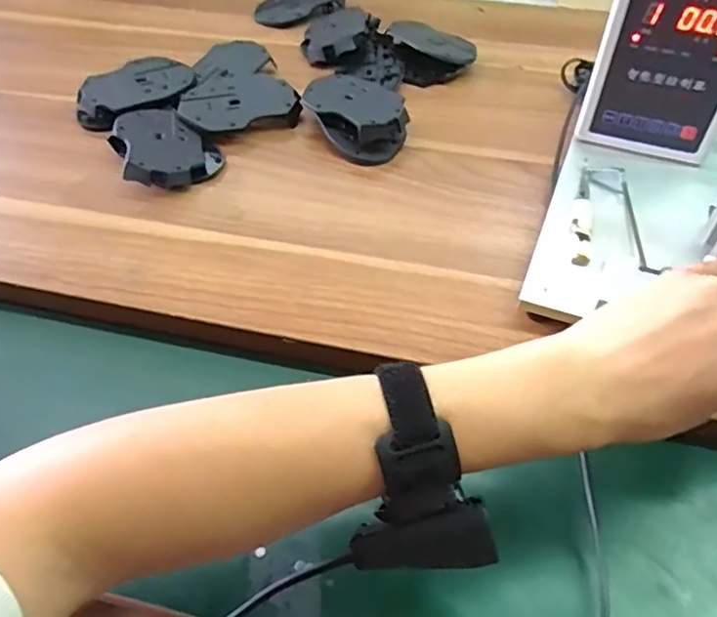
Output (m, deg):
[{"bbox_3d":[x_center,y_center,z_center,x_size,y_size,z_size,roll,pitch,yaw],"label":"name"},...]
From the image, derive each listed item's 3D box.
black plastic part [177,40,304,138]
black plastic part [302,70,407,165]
[{"bbox_3d":[-0.129,-0.226,0.614,0.111,0.028,0.139,-16,52,-14],"label":"black plastic part"},{"bbox_3d":[-0.001,-0.188,0.576,0.077,0.035,0.114,-33,58,-25],"label":"black plastic part"}]

